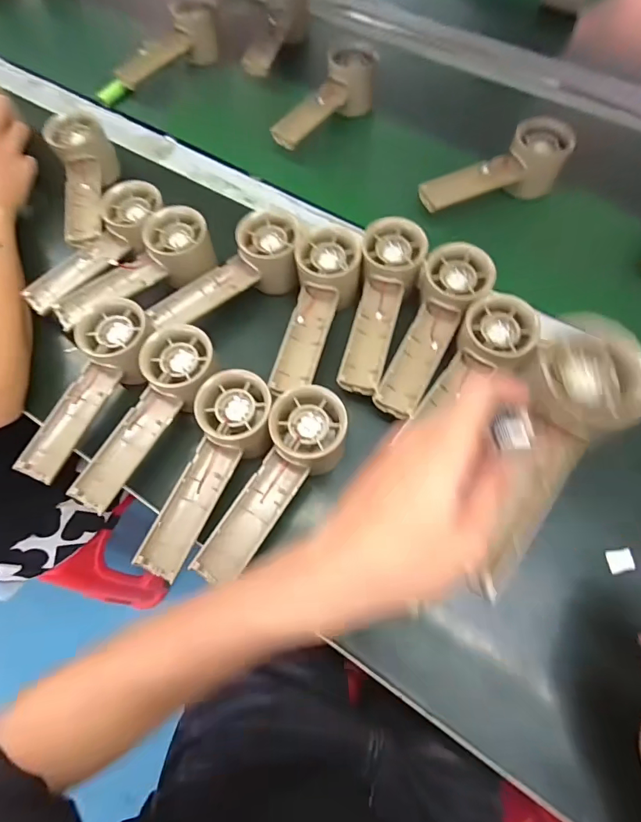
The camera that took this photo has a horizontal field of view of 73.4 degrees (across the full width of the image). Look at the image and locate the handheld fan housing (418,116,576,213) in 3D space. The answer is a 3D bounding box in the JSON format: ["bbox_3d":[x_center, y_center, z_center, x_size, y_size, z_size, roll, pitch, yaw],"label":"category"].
[{"bbox_3d":[0.182,-0.251,0.445,0.139,0.052,0.052,-17,68,-5],"label":"handheld fan housing"}]

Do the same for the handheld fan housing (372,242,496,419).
[{"bbox_3d":[0.094,-0.068,0.356,0.053,0.034,0.153,24,71,12],"label":"handheld fan housing"}]

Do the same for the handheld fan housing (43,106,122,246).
[{"bbox_3d":[-0.243,-0.238,0.455,0.055,0.057,0.155,-15,68,-4],"label":"handheld fan housing"}]

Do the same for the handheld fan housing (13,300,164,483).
[{"bbox_3d":[-0.188,-0.020,0.350,0.054,0.031,0.156,17,69,9],"label":"handheld fan housing"}]

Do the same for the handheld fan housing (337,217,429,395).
[{"bbox_3d":[0.055,-0.091,0.369,0.055,0.039,0.155,10,68,6],"label":"handheld fan housing"}]

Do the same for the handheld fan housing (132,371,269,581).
[{"bbox_3d":[-0.082,0.047,0.324,0.060,0.030,0.157,23,83,11],"label":"handheld fan housing"}]

